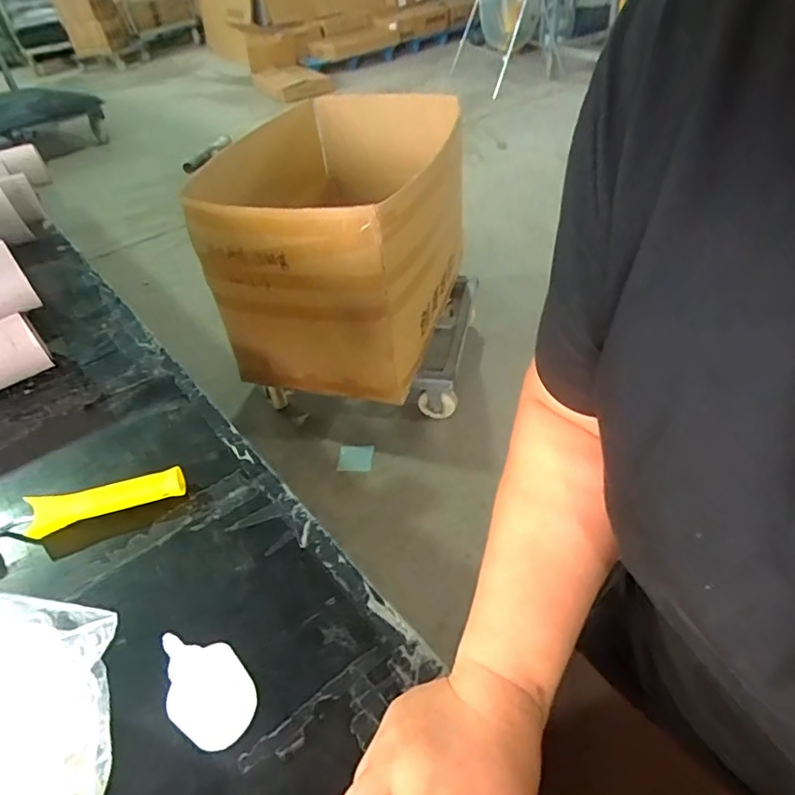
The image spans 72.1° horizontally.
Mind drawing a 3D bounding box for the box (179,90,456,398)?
[{"bbox_3d":[-0.150,-0.395,1.575,0.545,0.560,0.620,12,46,20],"label":"box"}]

